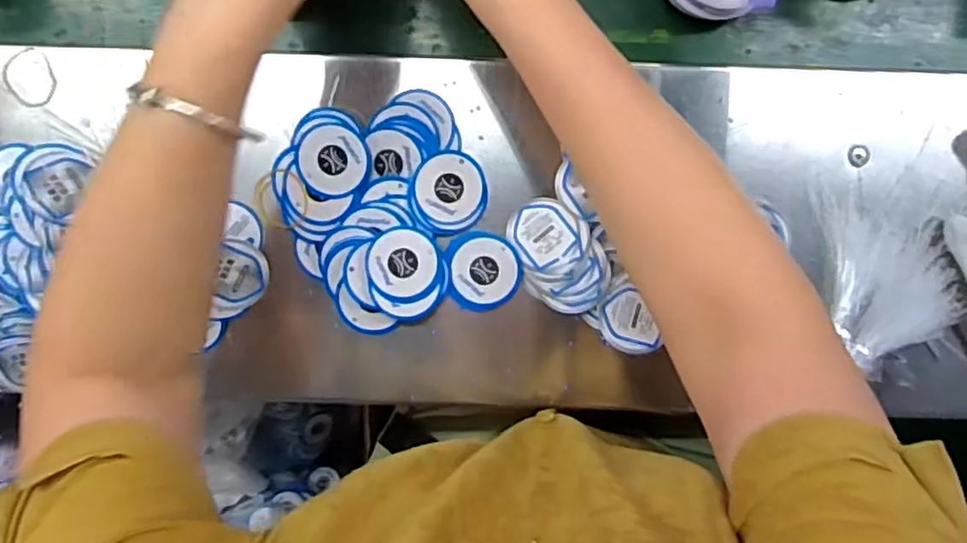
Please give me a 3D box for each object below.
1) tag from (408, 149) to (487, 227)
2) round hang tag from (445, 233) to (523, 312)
[{"bbox_3d":[-0.023,-0.056,0.444,0.050,0.007,0.048,-2,103,-10],"label":"tag"},{"bbox_3d":[0.001,0.000,0.448,0.049,0.004,0.052,0,97,0],"label":"round hang tag"}]

